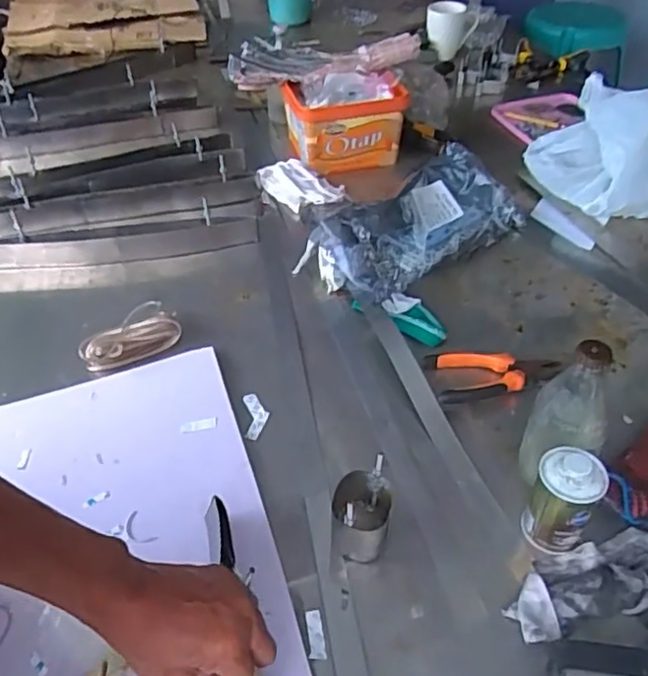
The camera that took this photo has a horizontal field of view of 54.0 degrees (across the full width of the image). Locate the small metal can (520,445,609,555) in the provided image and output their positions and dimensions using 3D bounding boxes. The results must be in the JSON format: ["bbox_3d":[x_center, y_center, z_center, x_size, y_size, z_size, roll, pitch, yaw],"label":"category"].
[{"bbox_3d":[0.209,0.142,0.559,0.052,0.093,0.048,-1,44,1],"label":"small metal can"}]

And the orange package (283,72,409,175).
[{"bbox_3d":[0.033,-0.367,1.082,0.188,0.117,0.118,-5,44,-4],"label":"orange package"}]

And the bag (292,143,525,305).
[{"bbox_3d":[0.136,-0.170,0.888,0.318,0.093,0.148,-30,50,-26],"label":"bag"}]

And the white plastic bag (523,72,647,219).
[{"bbox_3d":[0.448,-0.297,0.962,0.240,0.165,0.191,5,44,7],"label":"white plastic bag"}]

